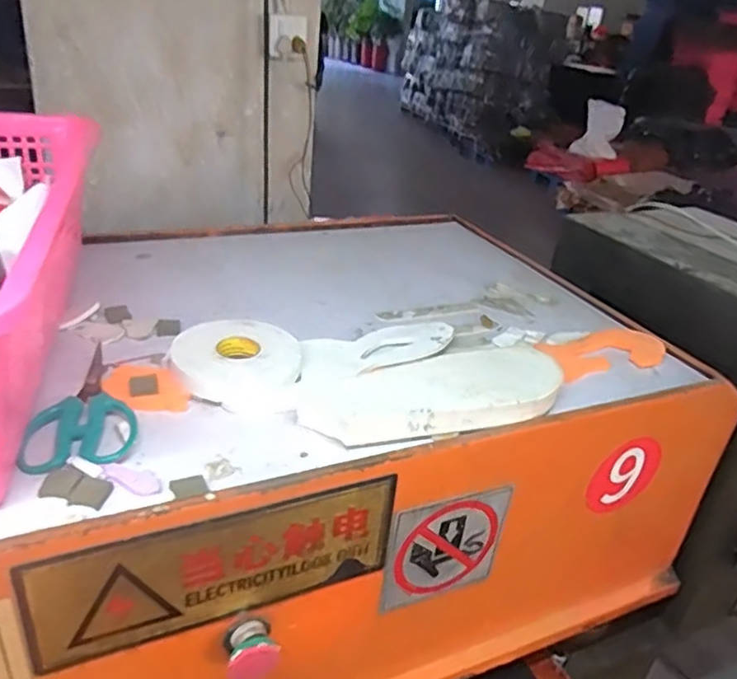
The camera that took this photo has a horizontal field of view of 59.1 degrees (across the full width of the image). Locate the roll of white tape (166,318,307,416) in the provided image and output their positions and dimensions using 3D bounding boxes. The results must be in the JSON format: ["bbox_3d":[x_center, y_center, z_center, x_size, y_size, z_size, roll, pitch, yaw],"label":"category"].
[{"bbox_3d":[-0.119,0.018,0.623,0.122,0.034,0.116,5,29,-3],"label":"roll of white tape"}]

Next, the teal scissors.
[{"bbox_3d":[-0.243,0.053,0.545,0.083,0.017,0.148,-5,31,-20],"label":"teal scissors"}]

